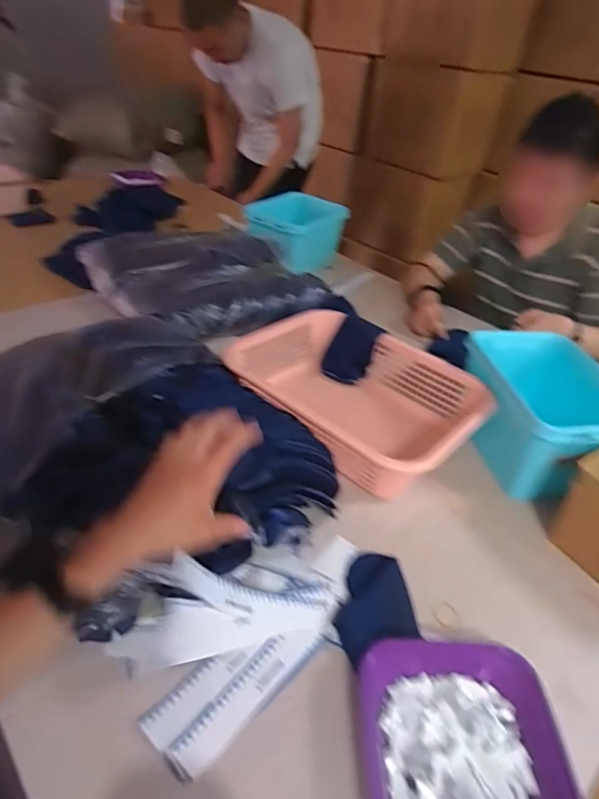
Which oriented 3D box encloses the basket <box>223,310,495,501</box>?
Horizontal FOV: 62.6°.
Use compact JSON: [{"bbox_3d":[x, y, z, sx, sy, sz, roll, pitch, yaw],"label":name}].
[{"bbox_3d":[0.090,0.002,0.846,0.396,0.132,0.307,29,42,27],"label":"basket"}]

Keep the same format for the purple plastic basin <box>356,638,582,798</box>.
[{"bbox_3d":[0.152,0.321,0.453,0.185,0.050,0.183,4,37,-3],"label":"purple plastic basin"}]

